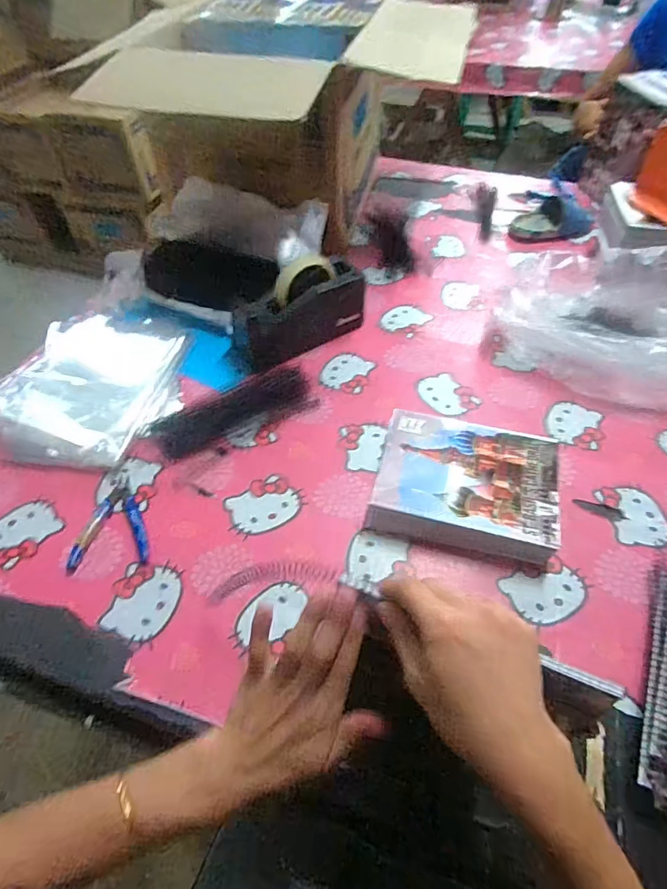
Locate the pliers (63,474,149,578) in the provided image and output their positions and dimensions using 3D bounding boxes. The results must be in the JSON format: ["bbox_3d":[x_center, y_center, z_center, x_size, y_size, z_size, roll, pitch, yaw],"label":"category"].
[{"bbox_3d":[-0.252,0.085,0.555,0.081,0.005,0.119,-11,52,-8],"label":"pliers"}]

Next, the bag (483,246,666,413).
[{"bbox_3d":[0.404,-0.189,0.697,0.299,0.128,0.217,23,55,18],"label":"bag"}]

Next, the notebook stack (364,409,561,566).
[{"bbox_3d":[0.153,0.046,0.569,0.200,0.044,0.165,12,53,10],"label":"notebook stack"}]

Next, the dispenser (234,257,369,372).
[{"bbox_3d":[-0.046,-0.193,0.711,0.204,0.109,0.058,-29,57,-21],"label":"dispenser"}]

